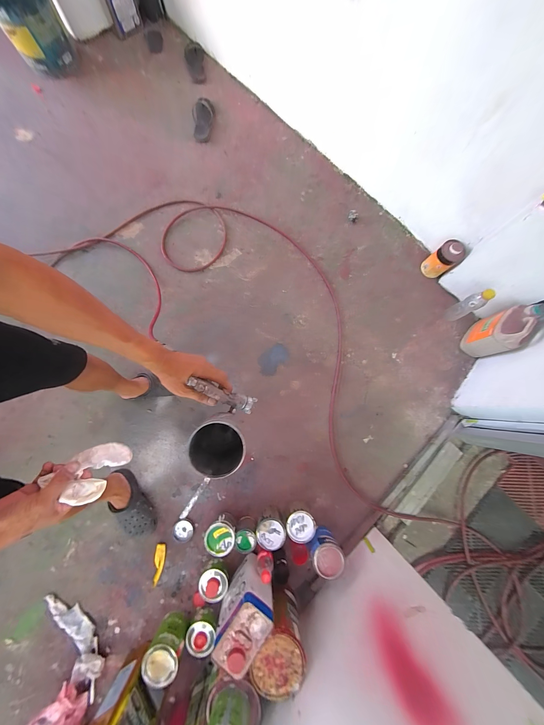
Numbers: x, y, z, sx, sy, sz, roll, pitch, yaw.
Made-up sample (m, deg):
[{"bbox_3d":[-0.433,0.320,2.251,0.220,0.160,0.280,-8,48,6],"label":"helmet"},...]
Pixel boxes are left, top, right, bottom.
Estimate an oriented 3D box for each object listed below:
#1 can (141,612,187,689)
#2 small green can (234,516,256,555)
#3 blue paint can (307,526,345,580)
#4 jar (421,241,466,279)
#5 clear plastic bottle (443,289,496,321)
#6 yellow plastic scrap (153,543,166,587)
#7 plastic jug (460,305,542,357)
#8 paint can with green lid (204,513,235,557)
[{"bbox_3d":[-0.344,0.933,0.778,0.106,0.124,0.097,0,78,-1],"label":"can"},{"bbox_3d":[-0.097,0.634,0.863,0.078,0.094,0.077,0,78,-1],"label":"small green can"},{"bbox_3d":[0.189,0.677,0.847,0.101,0.132,0.111,0,79,-2],"label":"blue paint can"},{"bbox_3d":[0.789,-0.474,1.077,0.101,0.160,0.097,0,78,-1],"label":"jar"},{"bbox_3d":[0.843,-0.242,1.019,0.057,0.215,0.064,-28,80,-6],"label":"clear plastic bottle"},{"bbox_3d":[-0.422,0.752,0.872,0.043,0.019,0.135,7,78,1],"label":"yellow plastic scrap"},{"bbox_3d":[0.943,-0.126,0.979,0.113,0.252,0.163,42,81,8],"label":"plastic jug"},{"bbox_3d":[-0.182,0.622,0.855,0.101,0.112,0.094,0,78,-1],"label":"paint can with green lid"}]

